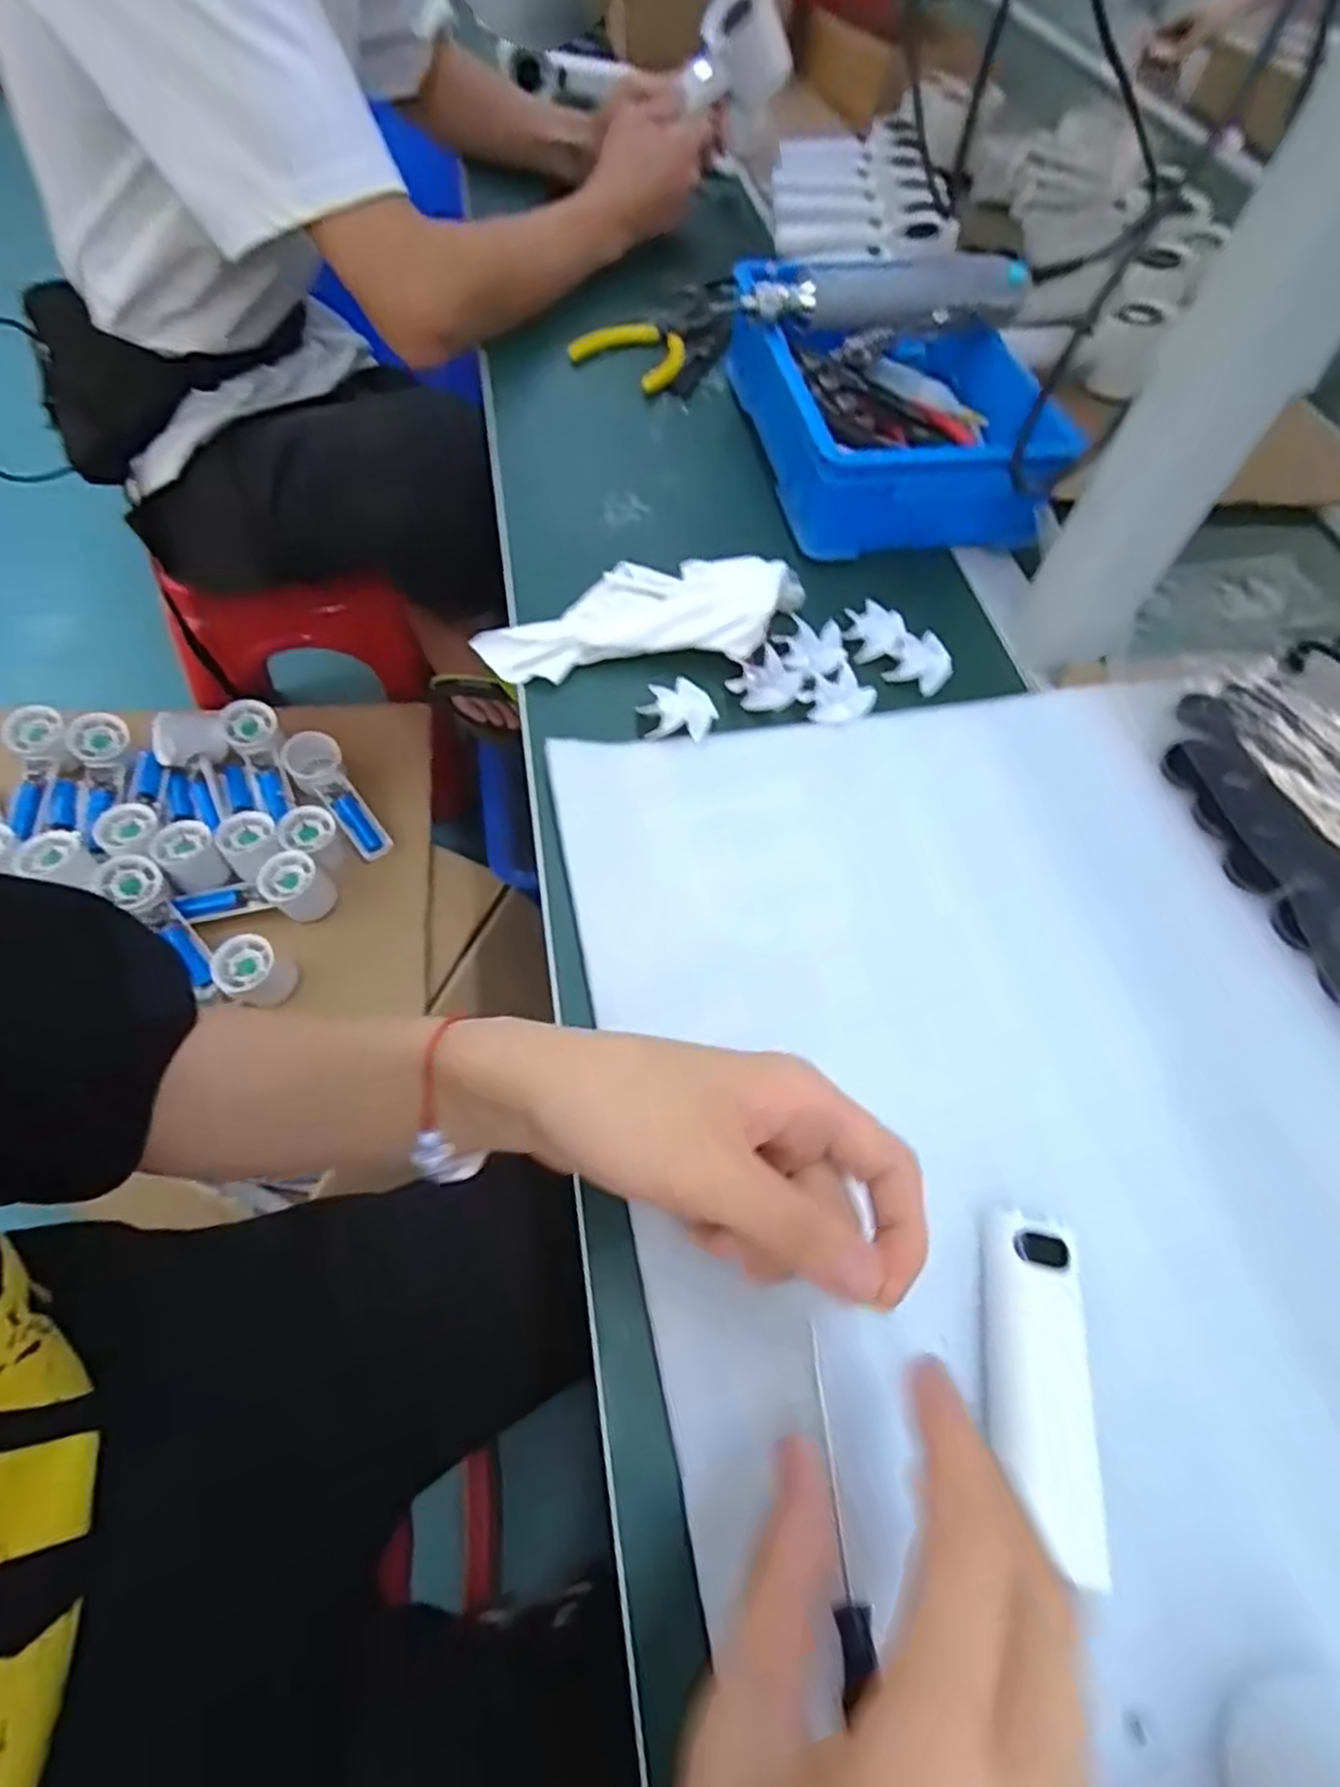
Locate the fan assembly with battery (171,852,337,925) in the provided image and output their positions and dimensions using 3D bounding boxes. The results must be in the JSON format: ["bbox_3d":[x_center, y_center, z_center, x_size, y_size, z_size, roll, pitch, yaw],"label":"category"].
[{"bbox_3d":[-0.430,0.008,0.802,0.148,0.066,0.052,-15,62,-15],"label":"fan assembly with battery"}]

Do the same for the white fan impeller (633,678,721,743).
[{"bbox_3d":[0.004,-0.097,0.415,0.041,0.010,0.037,-12,61,-14],"label":"white fan impeller"}]

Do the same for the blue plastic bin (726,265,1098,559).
[{"bbox_3d":[0.144,-0.342,0.541,0.172,0.068,0.254,-1,59,-8],"label":"blue plastic bin"}]

